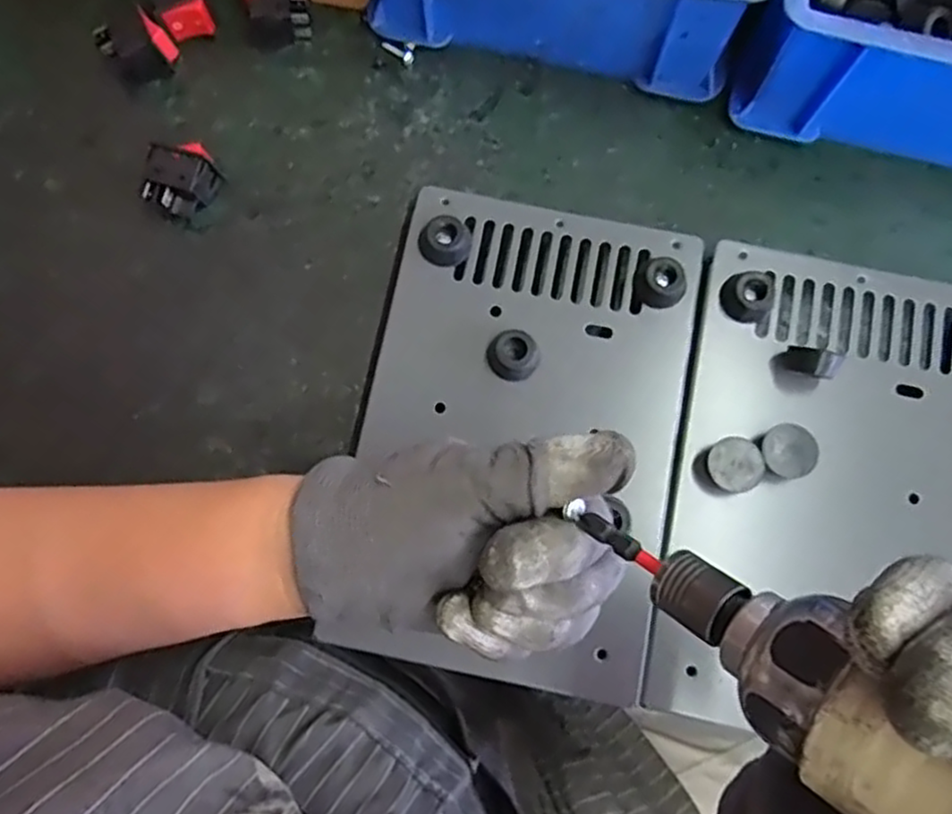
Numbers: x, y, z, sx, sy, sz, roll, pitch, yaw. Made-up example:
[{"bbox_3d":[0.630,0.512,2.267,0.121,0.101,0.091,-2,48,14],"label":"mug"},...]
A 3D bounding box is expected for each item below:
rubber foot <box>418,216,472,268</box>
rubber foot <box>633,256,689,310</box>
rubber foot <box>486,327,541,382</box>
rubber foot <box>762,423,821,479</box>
[{"bbox_3d":[-0.015,-0.082,0.356,0.026,0.013,0.022,-9,78,-2],"label":"rubber foot"},{"bbox_3d":[0.091,-0.061,0.351,0.021,0.013,0.023,0,78,0],"label":"rubber foot"},{"bbox_3d":[0.018,-0.024,0.343,0.024,0.014,0.022,0,78,0],"label":"rubber foot"},{"bbox_3d":[0.144,0.022,0.332,0.024,0.017,0.024,0,78,0],"label":"rubber foot"}]

